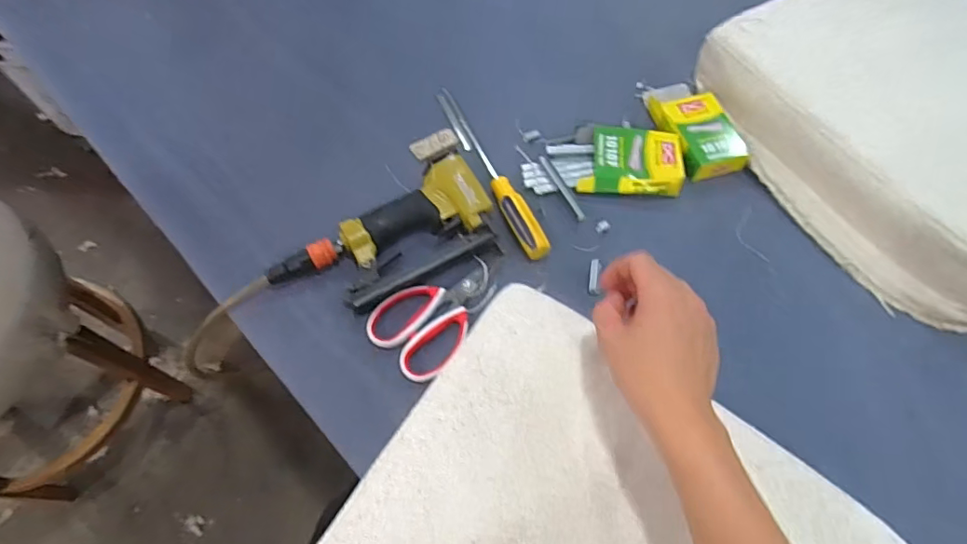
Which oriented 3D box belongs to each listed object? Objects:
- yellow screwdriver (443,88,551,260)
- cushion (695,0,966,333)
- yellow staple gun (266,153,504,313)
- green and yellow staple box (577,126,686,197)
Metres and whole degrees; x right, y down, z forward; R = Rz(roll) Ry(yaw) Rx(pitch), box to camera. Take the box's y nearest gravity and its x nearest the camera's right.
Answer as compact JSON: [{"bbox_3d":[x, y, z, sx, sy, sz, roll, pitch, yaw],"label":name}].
[{"bbox_3d":[0.004,-0.135,0.662,0.029,0.024,0.285,-22,66,-15],"label":"yellow screwdriver"},{"bbox_3d":[0.579,-0.219,0.702,0.465,0.095,0.468,-30,68,-18],"label":"cushion"},{"bbox_3d":[-0.097,-0.026,0.591,0.255,0.040,0.127,-34,70,-19],"label":"yellow staple gun"},{"bbox_3d":[0.188,-0.141,0.675,0.126,0.035,0.095,5,62,-1],"label":"green and yellow staple box"}]

